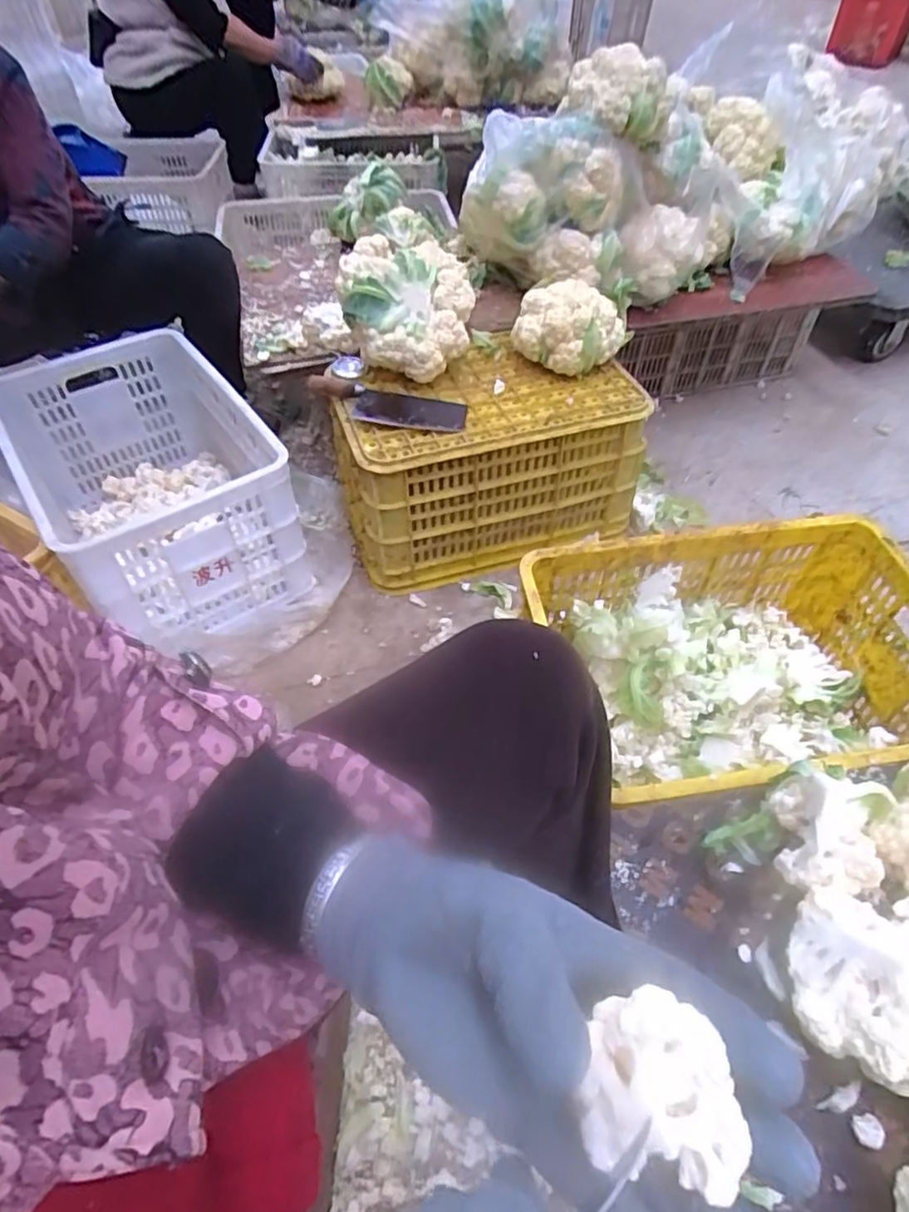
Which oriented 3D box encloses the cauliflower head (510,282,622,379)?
[{"bbox_3d":[0.188,-0.481,1.127,0.131,0.114,0.164,-38,61,-26],"label":"cauliflower head"}]

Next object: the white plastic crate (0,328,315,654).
[{"bbox_3d":[-0.531,-0.220,1.150,0.374,0.259,0.529,-25,56,-18],"label":"white plastic crate"}]

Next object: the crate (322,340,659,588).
[{"bbox_3d":[0.051,-0.276,1.201,0.502,0.270,0.293,-18,54,-13],"label":"crate"}]

